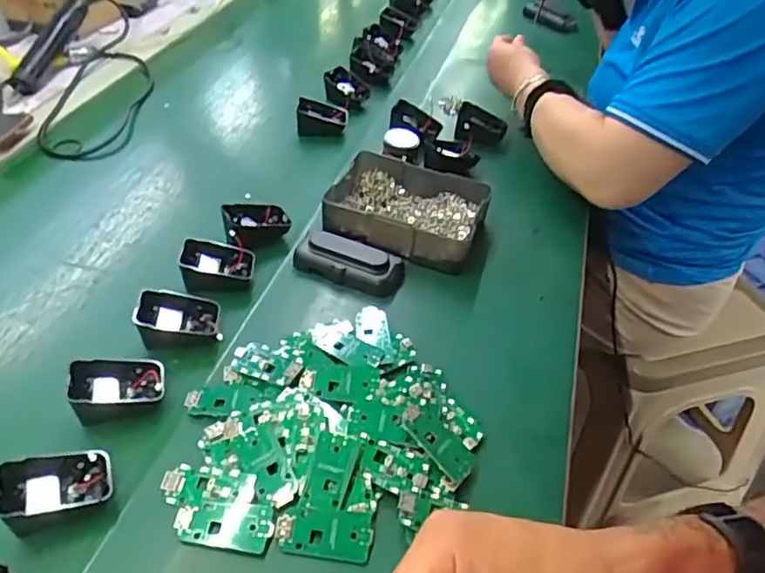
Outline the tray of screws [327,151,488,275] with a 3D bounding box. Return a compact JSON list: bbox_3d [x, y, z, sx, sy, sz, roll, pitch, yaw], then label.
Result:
[{"bbox_3d":[0.025,-0.086,0.675,0.168,0.041,0.130,17,45,15],"label":"tray of screws"}]

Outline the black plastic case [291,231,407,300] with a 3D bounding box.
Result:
[{"bbox_3d":[-0.034,-0.024,0.614,0.107,0.027,0.042,13,44,11],"label":"black plastic case"}]

